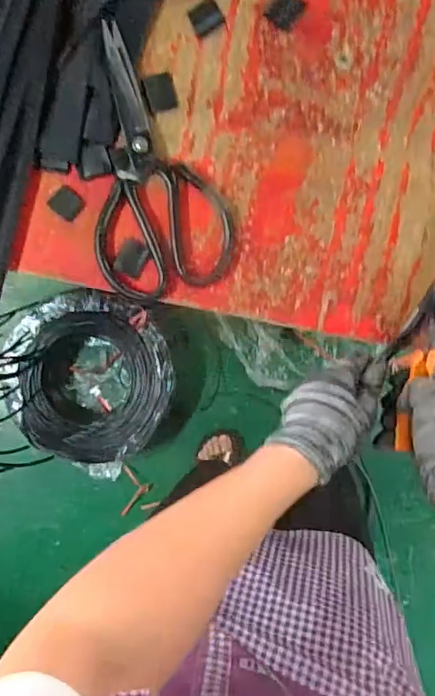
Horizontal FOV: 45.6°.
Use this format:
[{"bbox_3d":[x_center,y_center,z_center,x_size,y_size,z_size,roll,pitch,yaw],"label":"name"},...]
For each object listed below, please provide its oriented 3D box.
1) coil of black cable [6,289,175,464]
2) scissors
[{"bbox_3d":[-0.281,0.061,1.179,0.353,0.127,0.370,0,92,3],"label":"coil of black cable"},{"bbox_3d":[-0.065,-0.158,0.443,0.115,0.013,0.224,-15,92,3],"label":"scissors"}]

